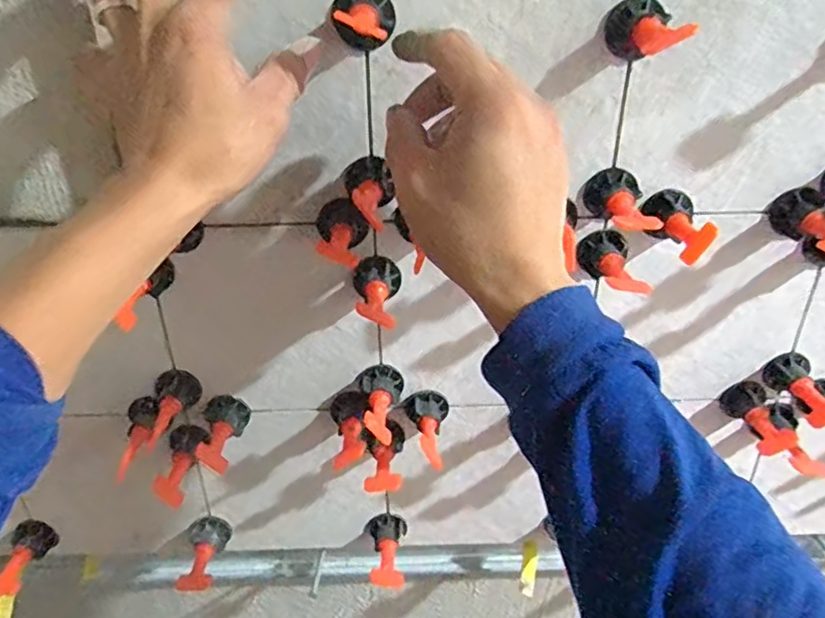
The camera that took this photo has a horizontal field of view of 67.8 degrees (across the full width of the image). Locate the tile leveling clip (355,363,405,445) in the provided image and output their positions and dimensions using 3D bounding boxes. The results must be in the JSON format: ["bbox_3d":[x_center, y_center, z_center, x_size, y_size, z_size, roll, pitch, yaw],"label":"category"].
[{"bbox_3d":[-0.022,0.066,0.432,0.034,0.028,0.056,-3,29,-4],"label":"tile leveling clip"}]

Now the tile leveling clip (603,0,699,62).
[{"bbox_3d":[0.121,-0.143,0.317,0.028,0.030,0.059,-1,29,1],"label":"tile leveling clip"}]

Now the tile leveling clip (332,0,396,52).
[{"bbox_3d":[-0.025,-0.151,0.322,0.032,0.031,0.039,-3,29,-4],"label":"tile leveling clip"}]

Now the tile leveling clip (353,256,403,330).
[{"bbox_3d":[-0.021,-0.008,0.392,0.031,0.030,0.053,-3,29,-4],"label":"tile leveling clip"}]

